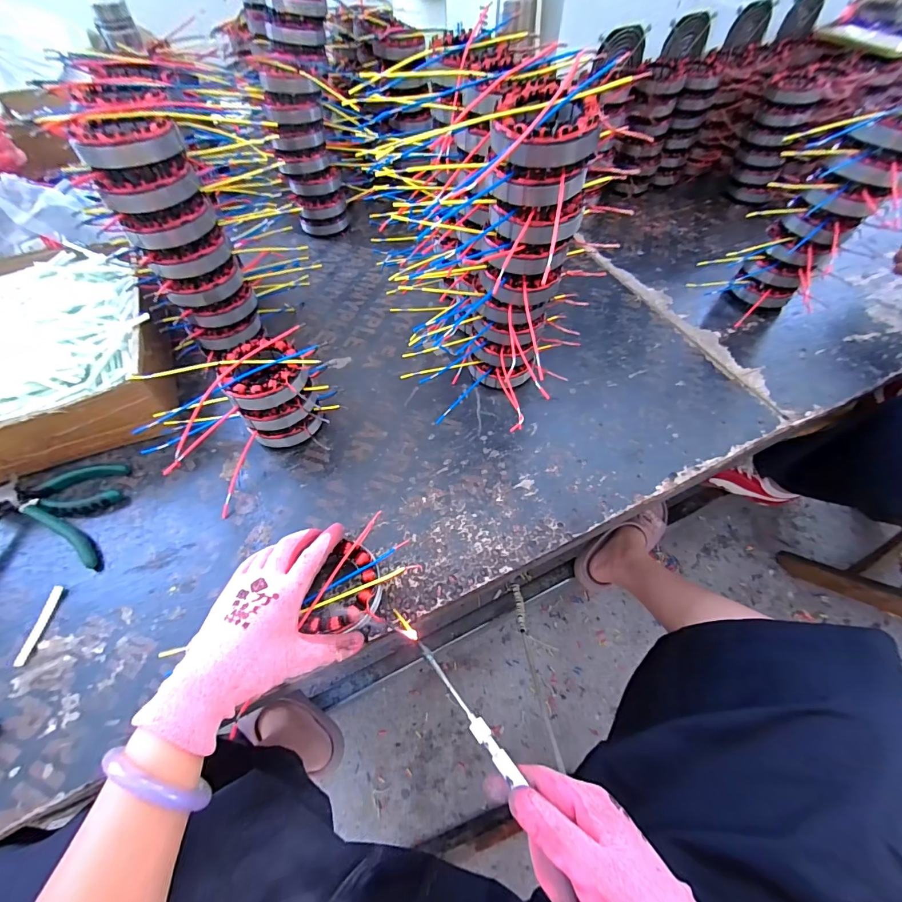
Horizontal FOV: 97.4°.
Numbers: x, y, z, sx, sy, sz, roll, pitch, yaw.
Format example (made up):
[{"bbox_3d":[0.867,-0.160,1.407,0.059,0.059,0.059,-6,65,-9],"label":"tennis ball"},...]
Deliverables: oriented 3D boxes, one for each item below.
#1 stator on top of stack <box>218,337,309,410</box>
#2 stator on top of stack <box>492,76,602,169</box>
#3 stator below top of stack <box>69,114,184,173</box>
[{"bbox_3d":[-0.201,-0.085,0.430,0.080,0.033,0.093,-25,61,-15],"label":"stator on top of stack"},{"bbox_3d":[0.072,-0.269,0.320,0.078,0.038,0.082,0,58,0],"label":"stator on top of stack"},{"bbox_3d":[-0.300,-0.285,0.364,0.064,0.030,0.076,25,61,15],"label":"stator below top of stack"}]

